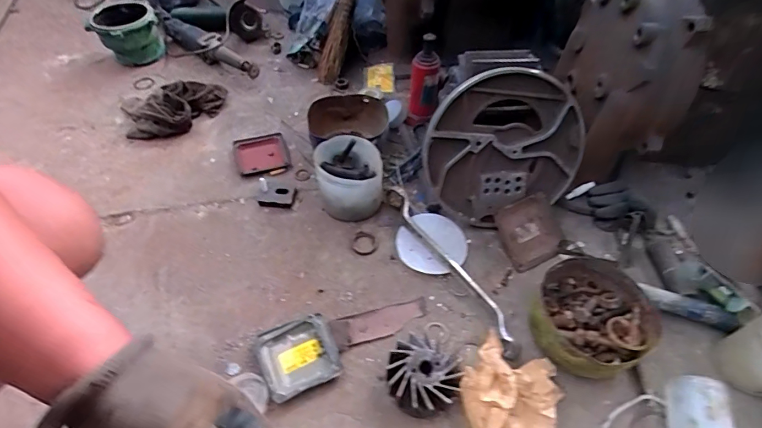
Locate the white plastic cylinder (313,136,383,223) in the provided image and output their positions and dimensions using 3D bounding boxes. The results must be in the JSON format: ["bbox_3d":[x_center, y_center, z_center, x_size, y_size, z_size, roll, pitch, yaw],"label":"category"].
[{"bbox_3d":[-0.061,-0.066,0.834,0.121,0.108,0.137,-10,53,-10],"label":"white plastic cylinder"}]

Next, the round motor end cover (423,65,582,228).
[{"bbox_3d":[0.216,-0.124,0.779,0.277,0.262,0.025,-23,21,5],"label":"round motor end cover"}]

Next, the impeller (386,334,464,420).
[{"bbox_3d":[0.064,0.240,0.642,0.109,0.060,0.108,6,52,2],"label":"impeller"}]

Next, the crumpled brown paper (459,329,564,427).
[{"bbox_3d":[0.183,0.269,0.616,0.133,0.065,0.158,18,53,11],"label":"crumpled brown paper"}]

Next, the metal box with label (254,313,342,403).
[{"bbox_3d":[-0.131,0.222,0.685,0.117,0.019,0.115,-20,54,-18],"label":"metal box with label"}]

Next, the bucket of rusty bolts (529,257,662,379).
[{"bbox_3d":[0.341,0.171,0.706,0.177,0.080,0.194,1,50,-1],"label":"bucket of rusty bolts"}]

